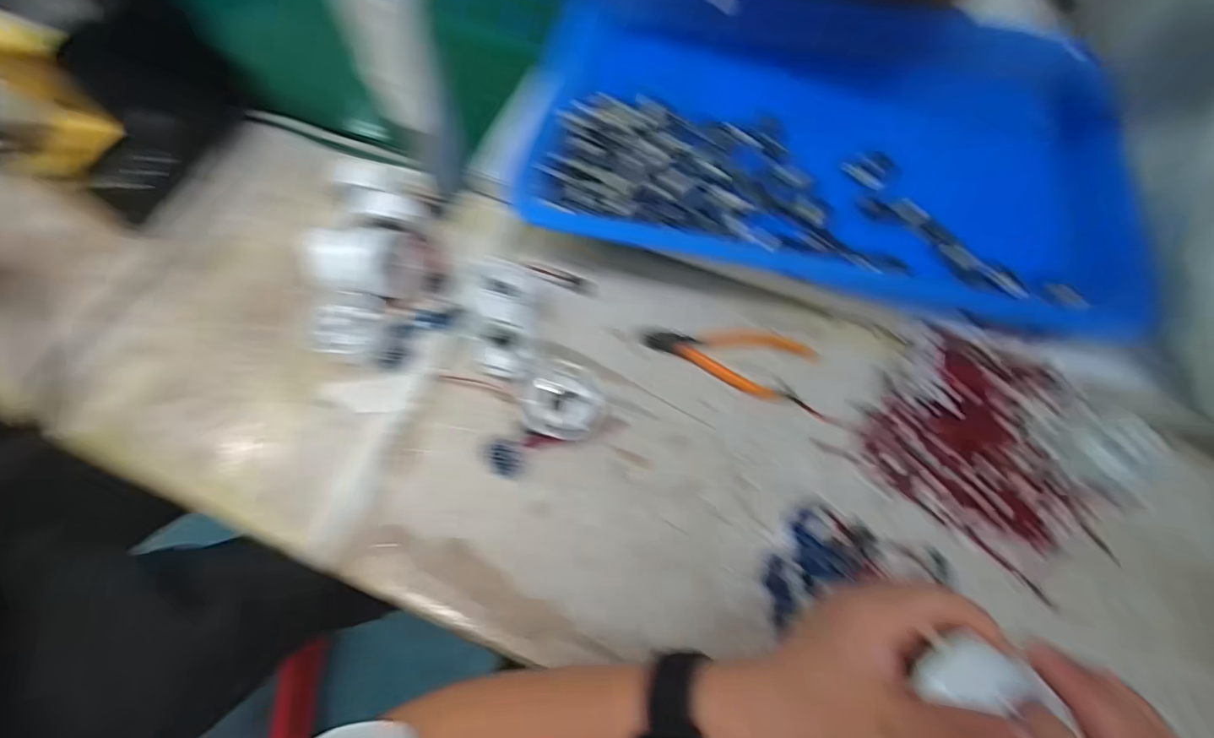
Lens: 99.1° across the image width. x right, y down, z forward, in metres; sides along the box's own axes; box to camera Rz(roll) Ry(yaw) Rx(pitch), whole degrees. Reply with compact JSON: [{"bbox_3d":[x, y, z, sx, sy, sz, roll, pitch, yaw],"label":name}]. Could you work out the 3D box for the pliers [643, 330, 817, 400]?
[{"bbox_3d":[0.095,-0.009,0.408,0.128,0.021,0.056,14,74,3],"label":"pliers"}]

